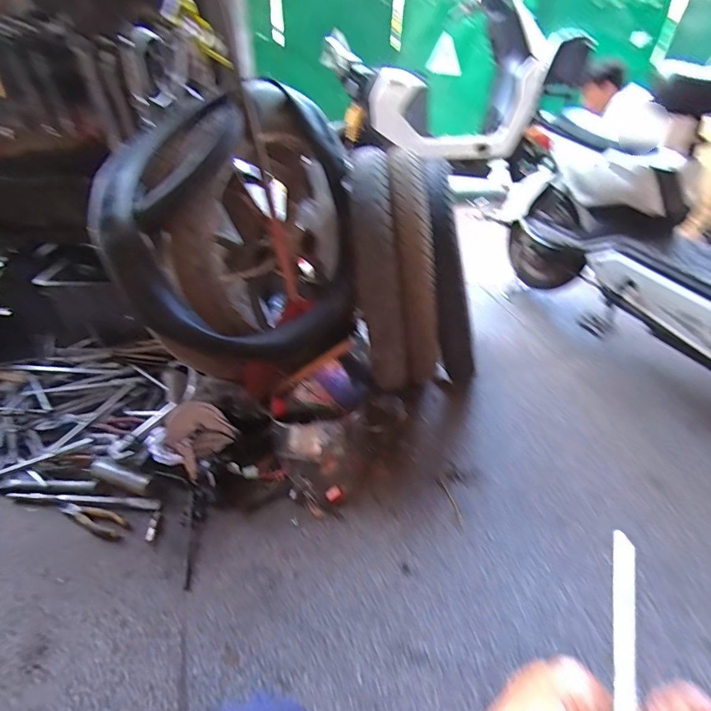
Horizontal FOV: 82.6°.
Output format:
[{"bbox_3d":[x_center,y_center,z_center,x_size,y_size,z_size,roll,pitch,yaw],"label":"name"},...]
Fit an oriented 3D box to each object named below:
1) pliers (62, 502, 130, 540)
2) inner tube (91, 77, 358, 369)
[{"bbox_3d":[-0.549,0.340,0.848,0.159,0.011,0.043,14,41,16],"label":"pliers"},{"bbox_3d":[-0.252,-0.275,0.835,0.496,0.603,0.184,4,-5,-17],"label":"inner tube"}]

